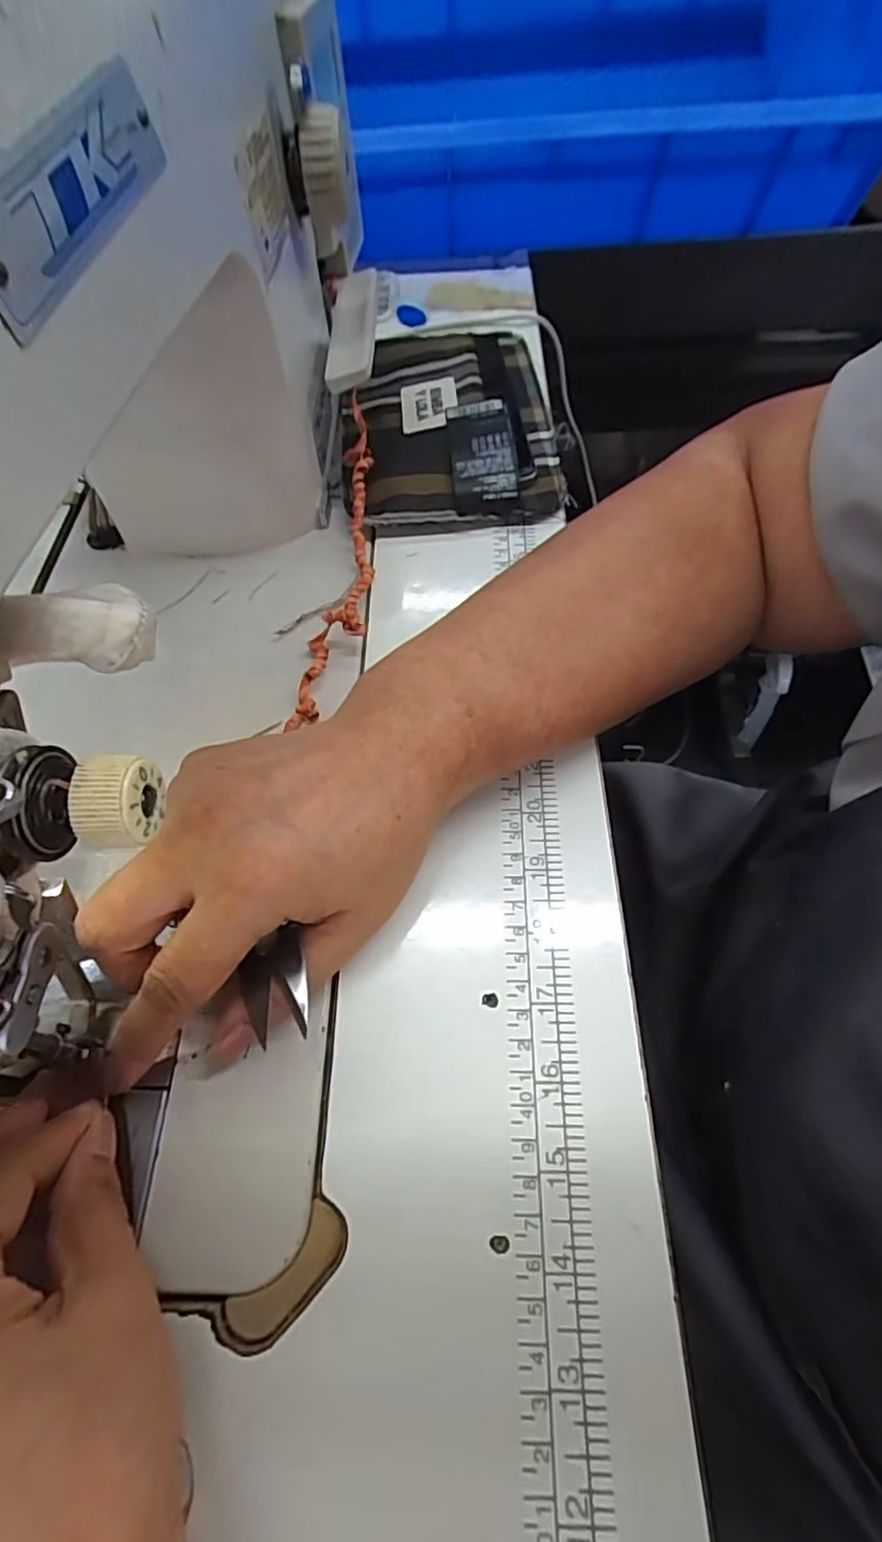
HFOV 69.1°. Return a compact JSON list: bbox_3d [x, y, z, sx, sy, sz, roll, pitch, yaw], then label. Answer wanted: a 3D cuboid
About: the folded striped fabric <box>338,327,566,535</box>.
[{"bbox_3d":[0.007,-0.224,0.403,0.120,0.025,0.204,-2,59,2],"label":"folded striped fabric"}]

